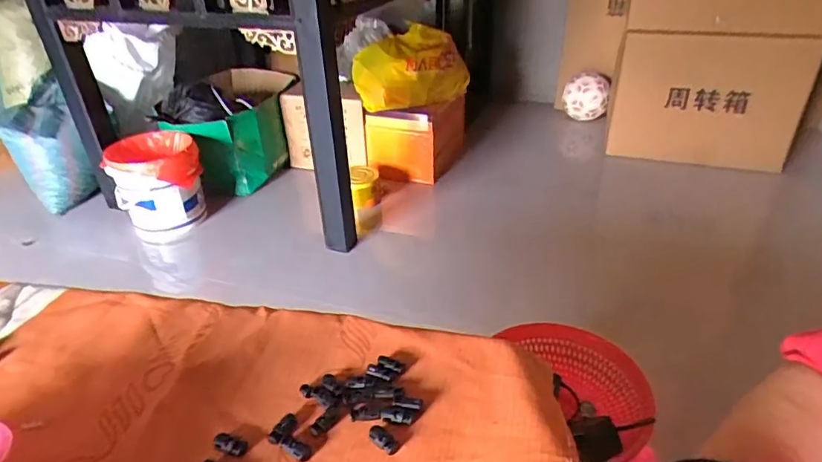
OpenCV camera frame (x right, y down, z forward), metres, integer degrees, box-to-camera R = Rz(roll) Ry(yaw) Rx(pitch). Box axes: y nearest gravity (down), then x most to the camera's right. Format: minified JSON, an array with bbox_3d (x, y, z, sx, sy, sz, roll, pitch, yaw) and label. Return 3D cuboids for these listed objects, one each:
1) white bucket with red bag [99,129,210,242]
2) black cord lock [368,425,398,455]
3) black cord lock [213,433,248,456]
[{"bbox_3d":[-0.783,-0.145,1.642,0.249,0.271,0.231,-18,36,-23],"label":"white bucket with red bag"},{"bbox_3d":[-0.023,0.172,0.434,0.030,0.008,0.014,22,38,36],"label":"black cord lock"},{"bbox_3d":[-0.152,0.177,0.441,0.033,0.007,0.015,9,34,17],"label":"black cord lock"}]

